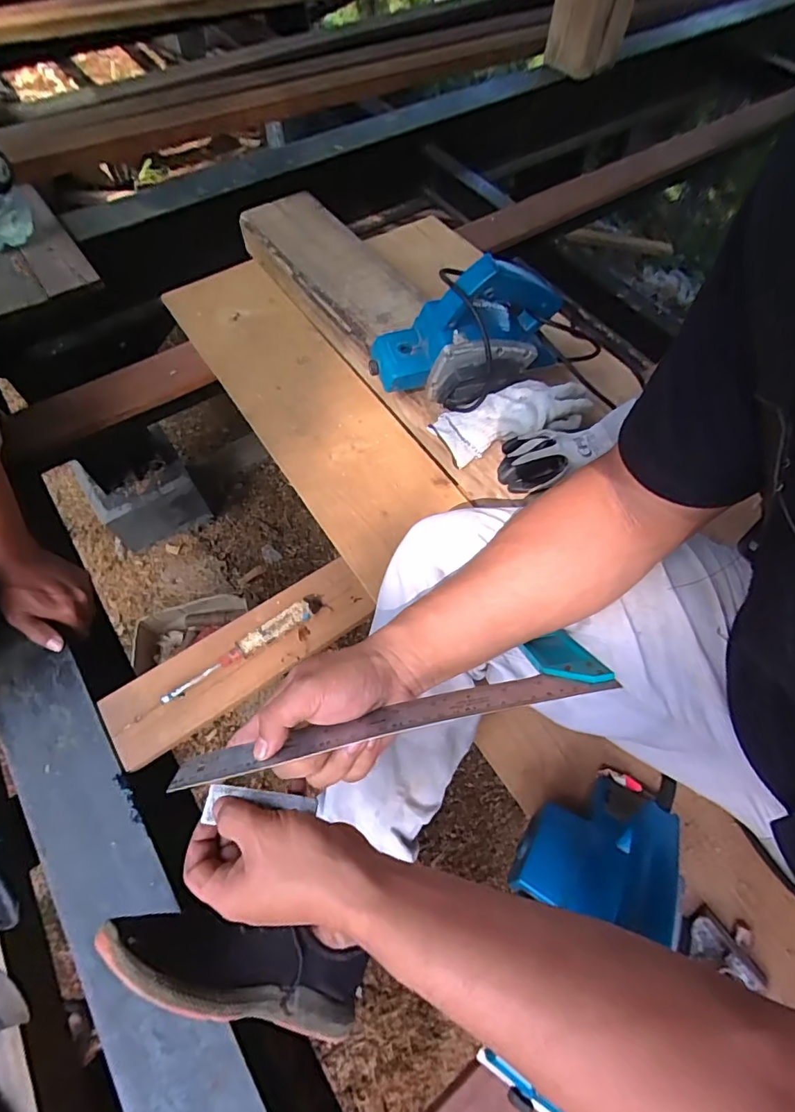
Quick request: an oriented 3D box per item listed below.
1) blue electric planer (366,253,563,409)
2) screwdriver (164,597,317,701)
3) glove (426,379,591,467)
[{"bbox_3d":[0.104,-0.291,0.658,0.261,0.144,0.114,-8,63,-5],"label":"blue electric planer"},{"bbox_3d":[-0.182,0.107,0.601,0.207,0.030,0.029,-32,68,-16],"label":"screwdriver"},{"bbox_3d":[0.160,-0.192,0.679,0.219,0.038,0.084,-17,64,-10],"label":"glove"}]

